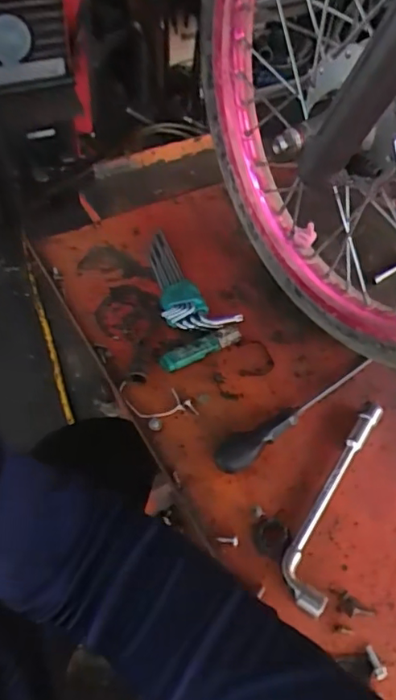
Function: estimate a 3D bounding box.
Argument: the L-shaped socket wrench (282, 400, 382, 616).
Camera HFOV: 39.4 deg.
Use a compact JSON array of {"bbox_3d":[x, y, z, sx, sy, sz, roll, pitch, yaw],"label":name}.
[{"bbox_3d":[0.138,0.144,0.547,0.044,0.020,0.235,23,54,16],"label":"L-shaped socket wrench"}]

